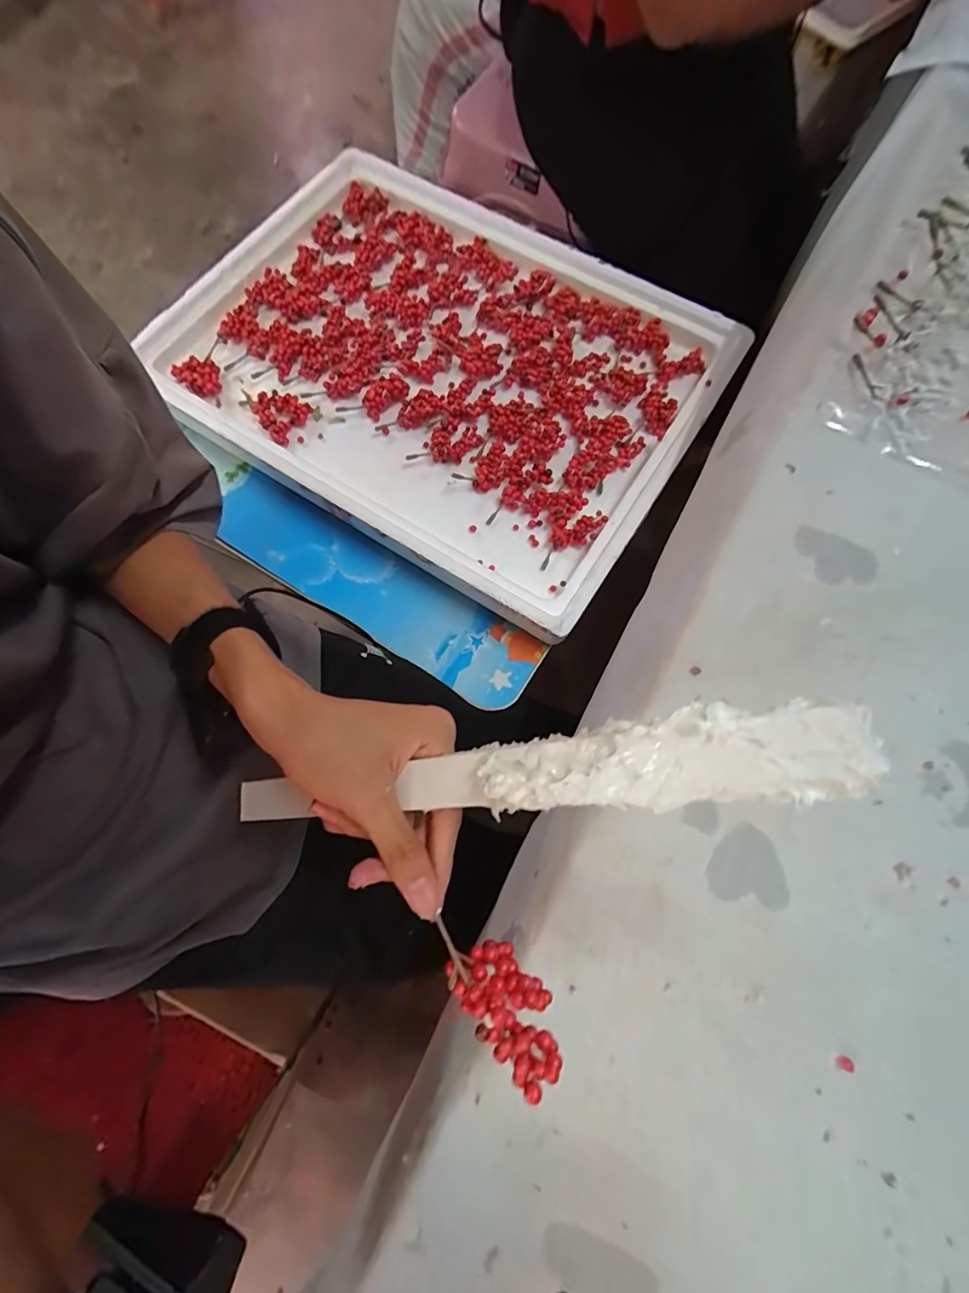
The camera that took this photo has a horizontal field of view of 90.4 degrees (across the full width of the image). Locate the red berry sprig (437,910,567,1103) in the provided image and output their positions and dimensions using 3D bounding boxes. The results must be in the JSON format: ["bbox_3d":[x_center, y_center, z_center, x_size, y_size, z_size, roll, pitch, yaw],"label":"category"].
[{"bbox_3d":[0.005,0.154,0.215,0.069,0.037,0.028,42,74,12],"label":"red berry sprig"}]

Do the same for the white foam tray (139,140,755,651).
[{"bbox_3d":[-0.059,-0.340,0.572,0.611,0.047,0.455,33,78,8],"label":"white foam tray"}]

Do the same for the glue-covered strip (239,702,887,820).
[{"bbox_3d":[-0.012,0.062,0.222,0.308,0.016,0.031,-14,67,29],"label":"glue-covered strip"}]

